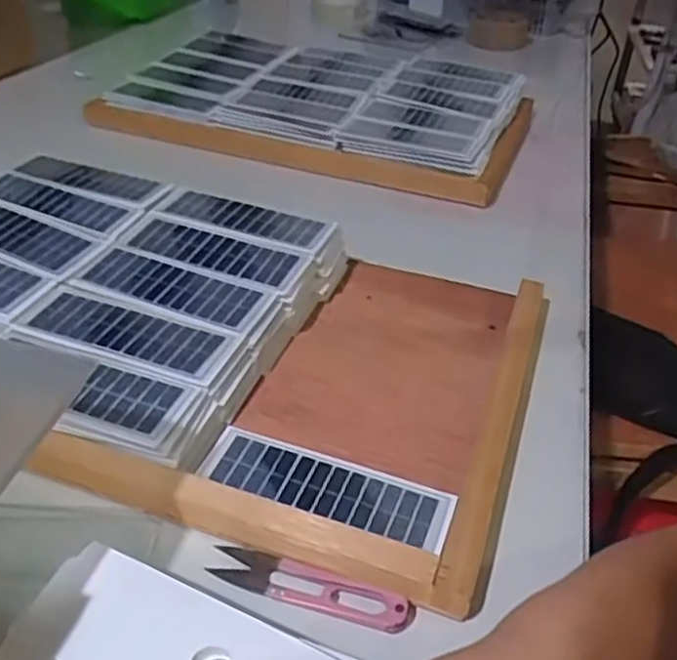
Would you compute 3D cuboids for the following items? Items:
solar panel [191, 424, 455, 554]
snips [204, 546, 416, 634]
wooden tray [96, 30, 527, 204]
[{"bbox_3d":[-0.007,0.090,0.419,0.144,0.005,0.045,15,41,14],"label":"solar panel"},{"bbox_3d":[-0.015,0.129,0.364,0.103,0.009,0.021,14,37,13],"label":"snips"},{"bbox_3d":[-0.021,-0.282,0.894,0.486,0.057,0.288,14,37,13],"label":"wooden tray"}]

